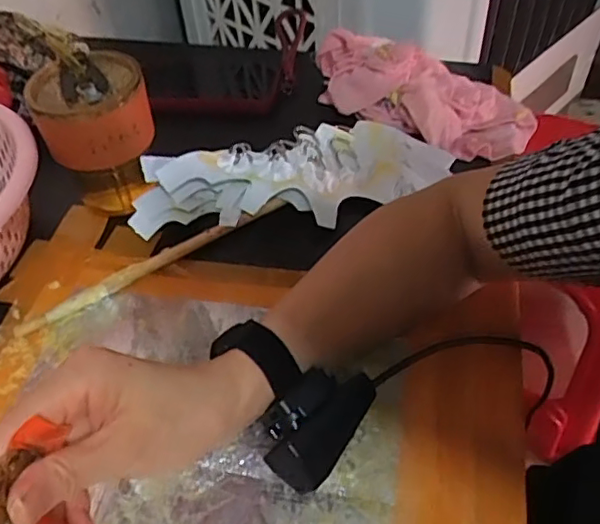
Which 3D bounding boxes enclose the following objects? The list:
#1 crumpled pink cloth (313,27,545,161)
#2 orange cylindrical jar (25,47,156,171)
[{"bbox_3d":[0.115,-0.152,0.555,0.209,0.057,0.085,23,51,3],"label":"crumpled pink cloth"},{"bbox_3d":[-0.159,-0.117,0.457,0.084,0.058,0.076,-25,51,-18],"label":"orange cylindrical jar"}]

